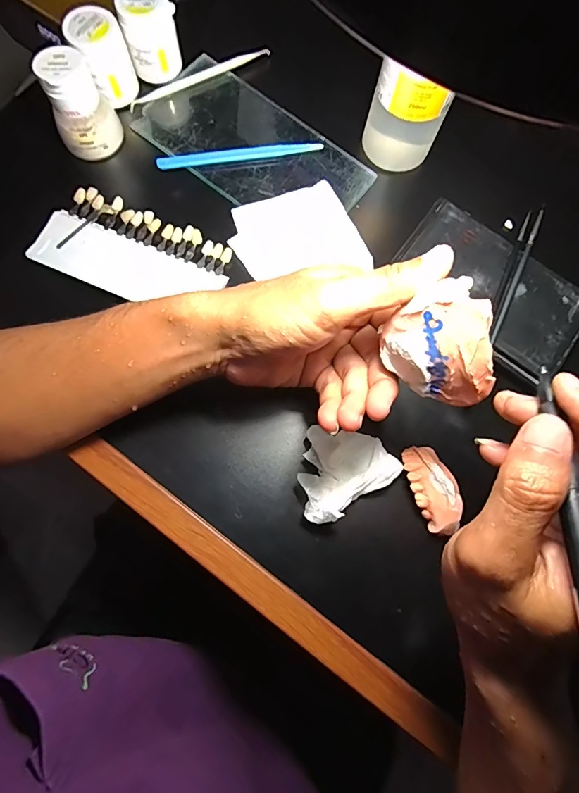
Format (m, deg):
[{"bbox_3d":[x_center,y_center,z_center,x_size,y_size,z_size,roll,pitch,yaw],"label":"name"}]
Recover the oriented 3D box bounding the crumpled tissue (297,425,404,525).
[{"bbox_3d":[0.035,0.049,0.299,0.073,0.024,0.059,-31,82,-8],"label":"crumpled tissue"}]

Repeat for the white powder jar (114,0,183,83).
[{"bbox_3d":[-0.116,-0.307,0.349,0.042,0.053,0.043,1,78,-3],"label":"white powder jar"}]

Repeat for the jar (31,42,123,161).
[{"bbox_3d":[-0.169,-0.233,0.328,0.050,0.062,0.045,-28,81,-8],"label":"jar"}]

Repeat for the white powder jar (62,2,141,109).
[{"bbox_3d":[-0.153,-0.281,0.344,0.039,0.055,0.041,1,78,-3],"label":"white powder jar"}]

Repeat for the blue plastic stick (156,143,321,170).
[{"bbox_3d":[-0.042,-0.209,0.357,0.140,0.009,0.011,-9,79,-5],"label":"blue plastic stick"}]

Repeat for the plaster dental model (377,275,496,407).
[{"bbox_3d":[0.080,-0.030,0.217,0.051,0.066,0.036,11,35,31],"label":"plaster dental model"}]

